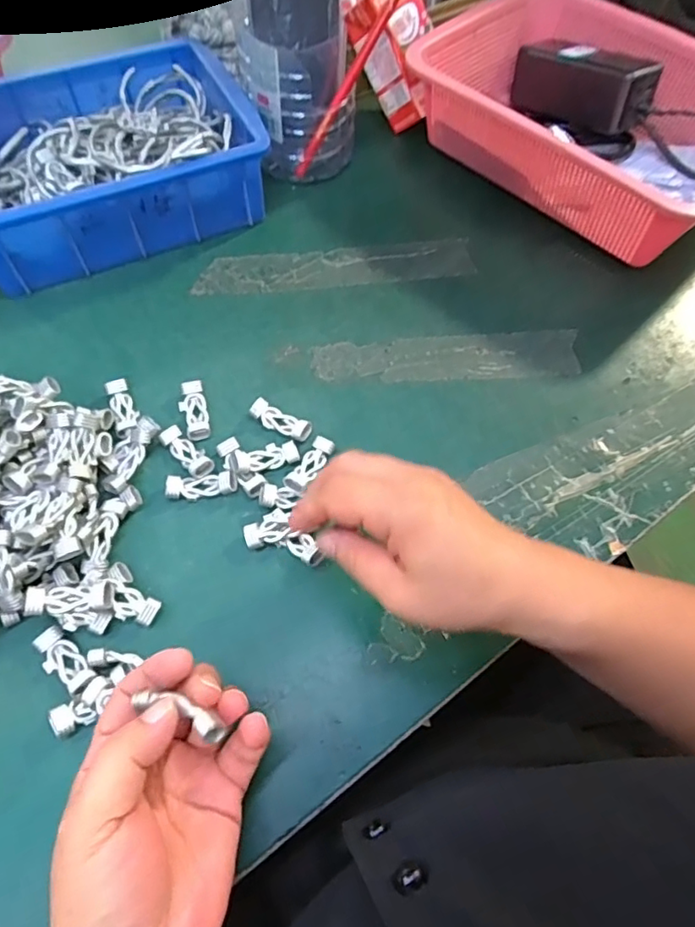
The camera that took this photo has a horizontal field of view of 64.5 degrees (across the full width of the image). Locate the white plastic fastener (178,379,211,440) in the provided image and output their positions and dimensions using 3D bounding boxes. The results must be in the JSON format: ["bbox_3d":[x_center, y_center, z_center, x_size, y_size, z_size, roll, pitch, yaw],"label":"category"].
[{"bbox_3d":[-0.107,-0.037,0.382,0.018,0.008,0.045,-13,63,-10],"label":"white plastic fastener"}]

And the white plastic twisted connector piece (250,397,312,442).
[{"bbox_3d":[-0.046,-0.030,0.380,0.043,0.008,0.017,29,64,13],"label":"white plastic twisted connector piece"}]

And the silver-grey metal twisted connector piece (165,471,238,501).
[{"bbox_3d":[-0.094,0.014,0.355,0.044,0.009,0.016,-5,62,-5],"label":"silver-grey metal twisted connector piece"}]

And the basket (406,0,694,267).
[{"bbox_3d":[0.225,-0.305,0.499,0.215,0.090,0.298,-40,70,-21],"label":"basket"}]

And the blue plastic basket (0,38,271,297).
[{"bbox_3d":[-0.205,-0.253,0.463,0.237,0.076,0.170,-23,65,-14],"label":"blue plastic basket"}]

